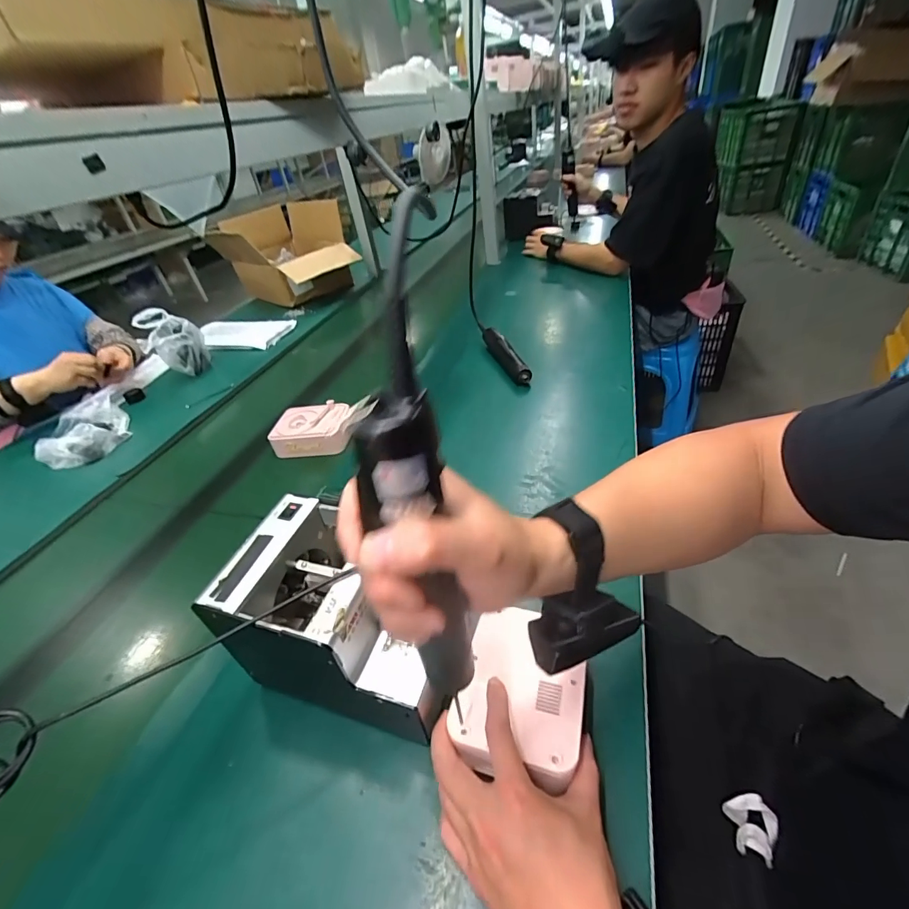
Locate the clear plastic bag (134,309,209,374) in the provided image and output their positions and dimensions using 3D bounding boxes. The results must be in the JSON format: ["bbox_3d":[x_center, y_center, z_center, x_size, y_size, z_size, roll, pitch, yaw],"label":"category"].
[{"bbox_3d":[-0.679,-0.267,1.044,0.122,0.151,0.128,-27,41,-20],"label":"clear plastic bag"}]

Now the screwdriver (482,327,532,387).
[{"bbox_3d":[0.103,-0.208,0.867,0.031,0.042,0.209,-13,42,-9],"label":"screwdriver"}]

